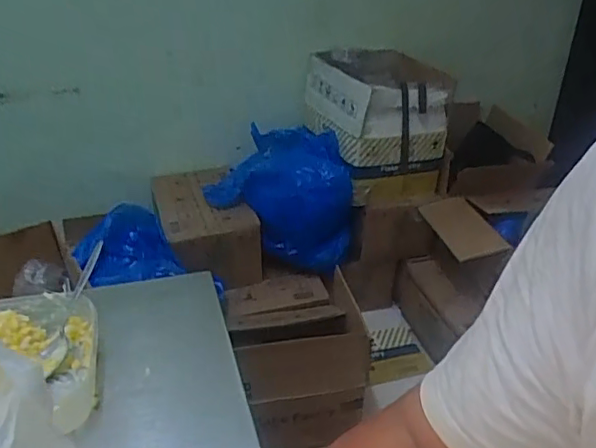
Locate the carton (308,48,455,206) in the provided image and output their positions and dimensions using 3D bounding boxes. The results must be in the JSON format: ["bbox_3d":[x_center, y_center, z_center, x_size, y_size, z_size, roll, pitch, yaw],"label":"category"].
[{"bbox_3d":[0.223,-0.296,1.697,0.333,0.354,0.343,-17,36,-28],"label":"carton"}]

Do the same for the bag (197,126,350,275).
[{"bbox_3d":[-0.061,-0.078,1.654,0.392,0.346,0.236,-6,32,-13],"label":"bag"}]

